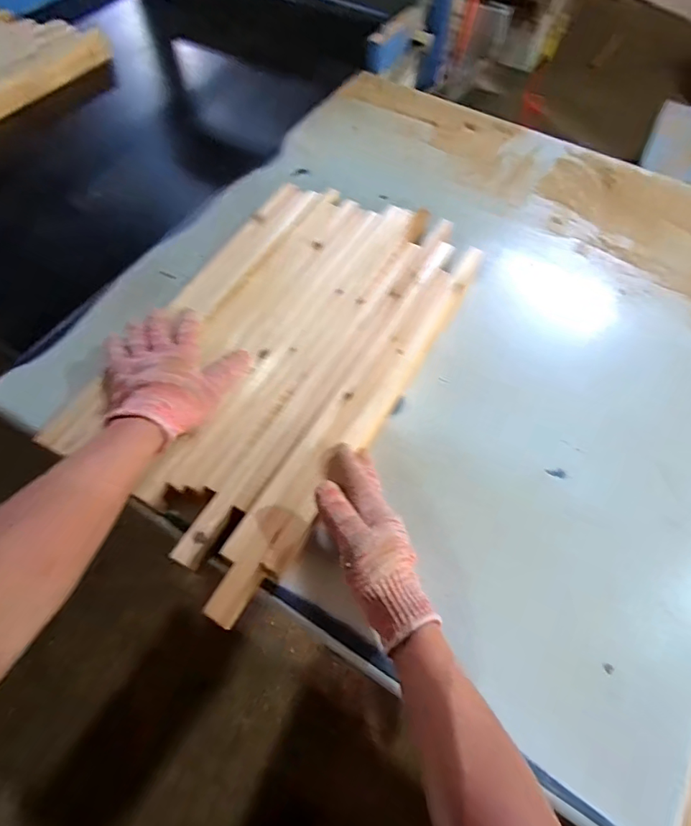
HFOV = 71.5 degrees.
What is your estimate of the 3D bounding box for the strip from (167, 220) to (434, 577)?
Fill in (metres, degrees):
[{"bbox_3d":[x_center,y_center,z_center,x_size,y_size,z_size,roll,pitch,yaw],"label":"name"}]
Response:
[{"bbox_3d":[-0.020,-0.074,0.574,0.026,0.012,0.558,24,62,15],"label":"strip"}]

